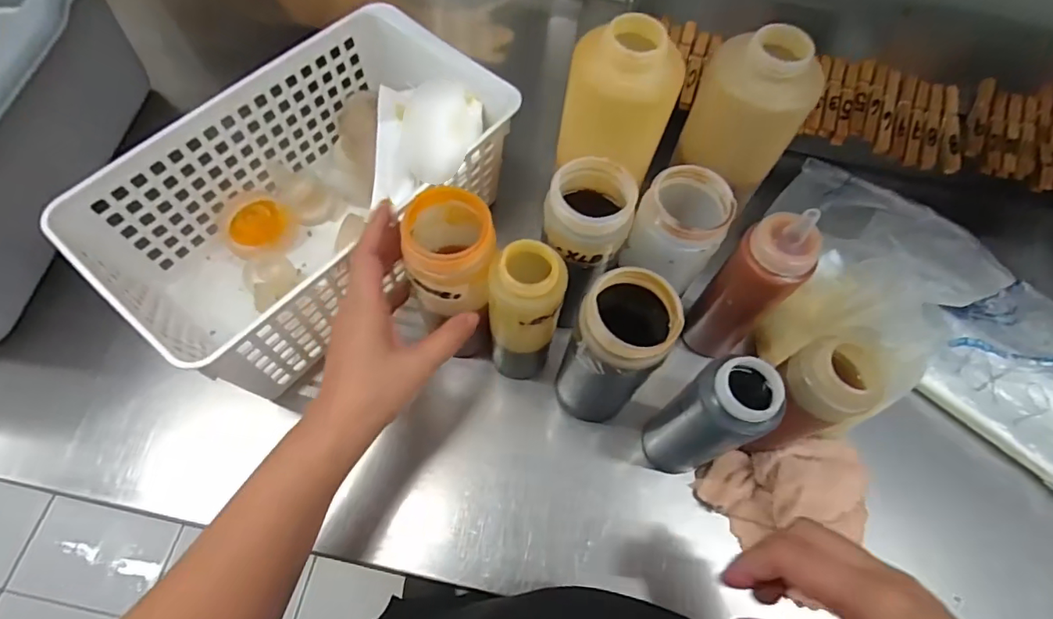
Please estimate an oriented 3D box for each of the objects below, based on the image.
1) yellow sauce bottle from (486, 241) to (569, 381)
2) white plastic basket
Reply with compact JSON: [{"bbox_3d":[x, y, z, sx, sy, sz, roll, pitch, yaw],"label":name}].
[{"bbox_3d":[-0.002,0.010,0.371,0.044,0.146,0.043,1,65,-2],"label":"yellow sauce bottle"},{"bbox_3d":[-0.160,-0.085,0.427,0.166,0.130,0.298,37,69,13],"label":"white plastic basket"}]

